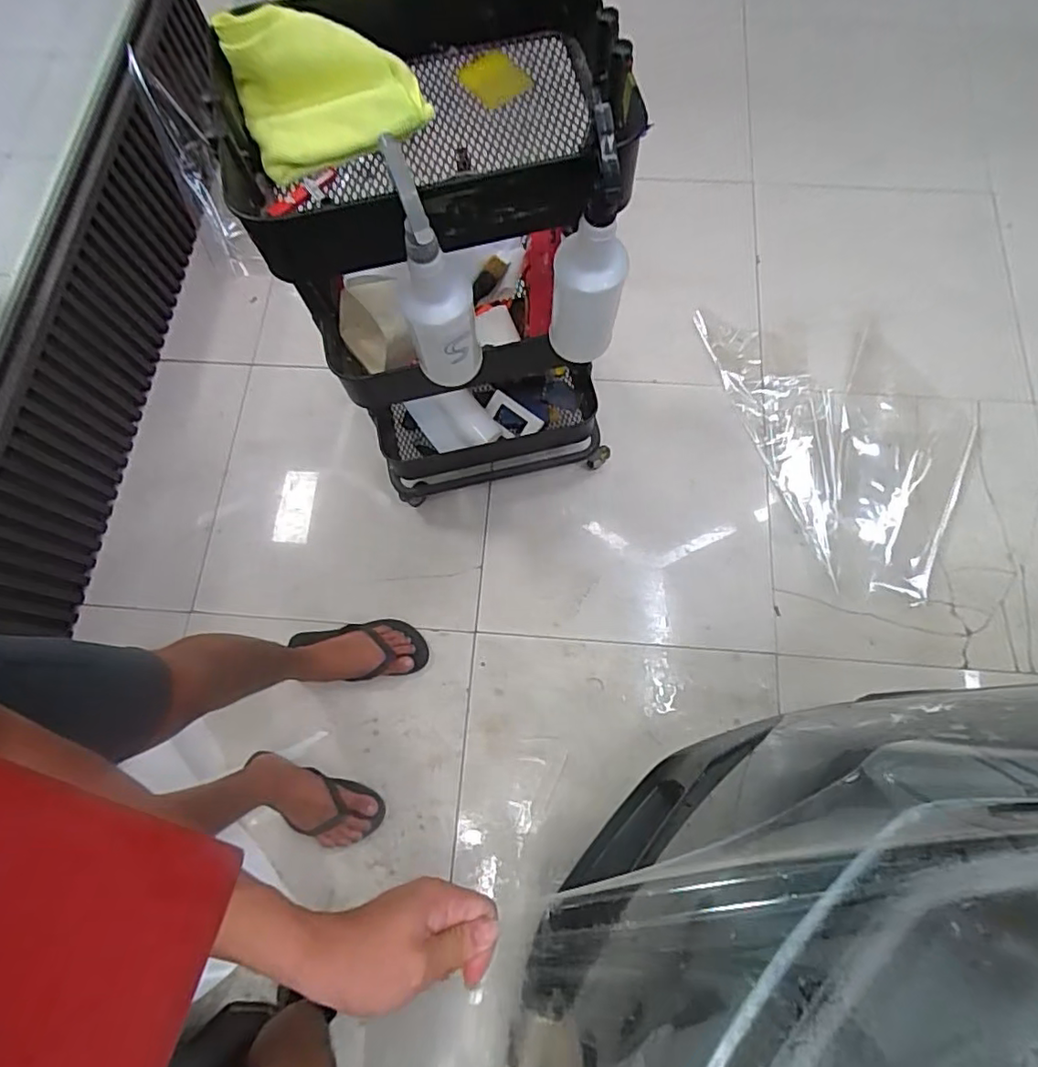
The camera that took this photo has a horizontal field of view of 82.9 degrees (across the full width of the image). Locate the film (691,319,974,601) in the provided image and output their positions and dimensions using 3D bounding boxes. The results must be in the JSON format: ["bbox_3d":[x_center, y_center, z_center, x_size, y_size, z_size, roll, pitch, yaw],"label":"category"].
[{"bbox_3d":[0.751,-0.245,1.313,0.475,0.045,0.764,-25,72,-6],"label":"film"}]

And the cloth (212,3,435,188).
[{"bbox_3d":[-0.213,-0.495,0.654,0.196,0.091,0.141,-20,73,-4],"label":"cloth"}]

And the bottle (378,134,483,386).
[{"bbox_3d":[-0.090,-0.268,0.665,0.085,0.306,0.064,28,76,10],"label":"bottle"}]

